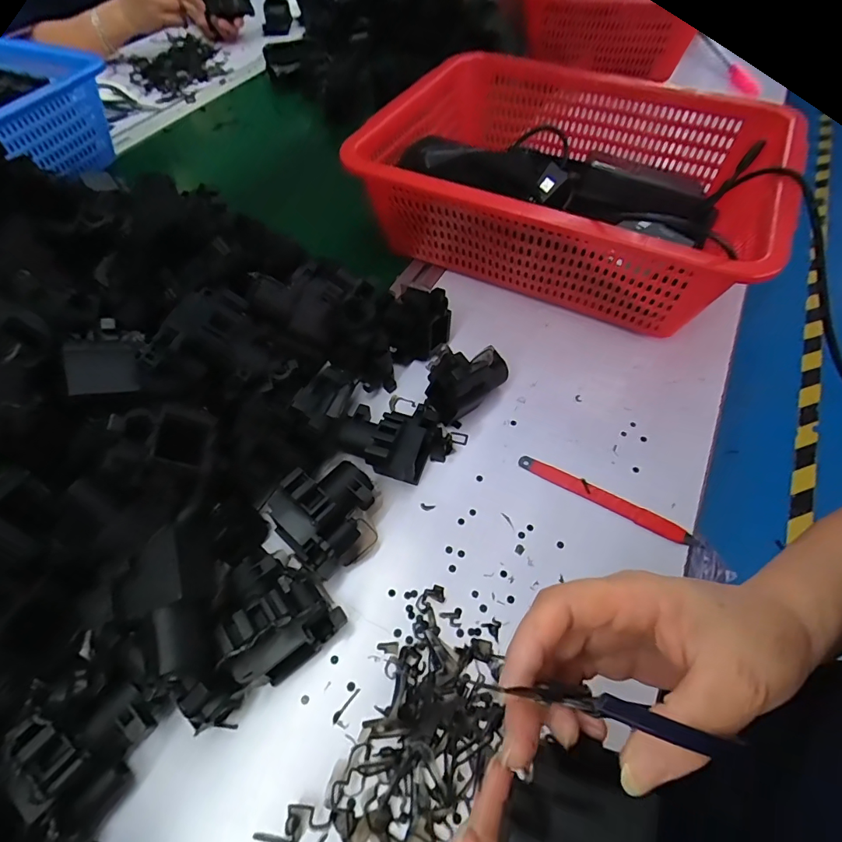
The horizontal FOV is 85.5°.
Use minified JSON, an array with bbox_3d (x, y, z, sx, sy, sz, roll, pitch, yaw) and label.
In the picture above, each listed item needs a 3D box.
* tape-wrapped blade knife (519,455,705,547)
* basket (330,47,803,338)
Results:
[{"bbox_3d":[0.144,0.061,0.355,0.140,0.004,0.014,26,60,16],"label":"tape-wrapped blade knife"},{"bbox_3d":[0.155,-0.246,0.490,0.346,0.129,0.291,27,61,17],"label":"basket"}]

